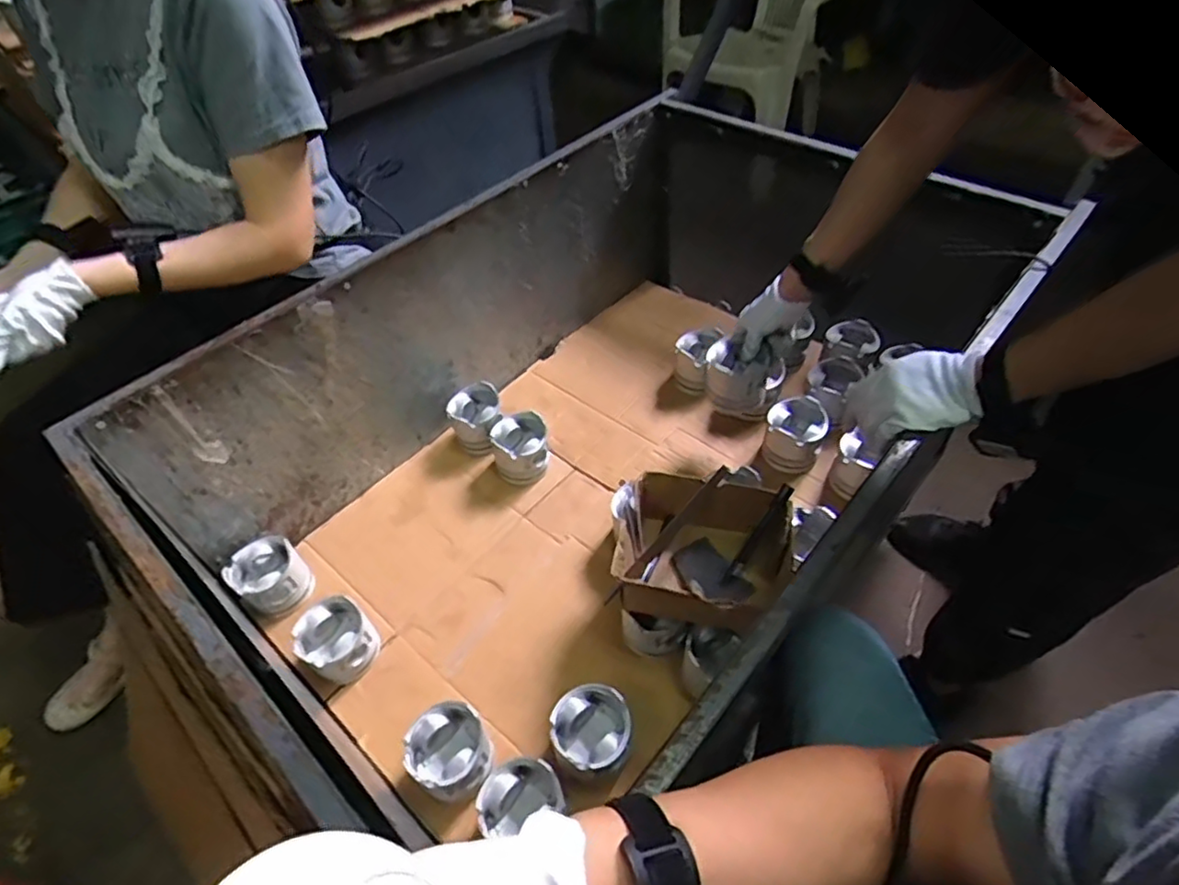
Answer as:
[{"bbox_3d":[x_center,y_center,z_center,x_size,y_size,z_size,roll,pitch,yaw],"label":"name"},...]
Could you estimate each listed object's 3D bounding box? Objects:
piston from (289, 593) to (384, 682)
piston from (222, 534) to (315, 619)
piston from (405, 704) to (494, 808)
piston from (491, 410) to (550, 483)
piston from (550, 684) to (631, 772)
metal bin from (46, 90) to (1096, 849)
[{"bbox_3d":[-0.337,0.269,0.881,0.092,0.075,0.095,-2,49,3],"label":"piston"},{"bbox_3d":[-0.466,0.198,0.957,0.095,0.077,0.090,-2,49,3],"label":"piston"},{"bbox_3d":[-0.164,0.373,0.777,0.093,0.074,0.095,-2,49,3],"label":"piston"},{"bbox_3d":[-0.115,0.011,1.092,0.092,0.075,0.087,-6,49,0],"label":"piston"},{"bbox_3d":[0.005,0.349,0.779,0.088,0.073,0.091,-2,49,3],"label":"piston"},{"bbox_3d":[0.013,-0.044,0.945,0.647,0.379,1.055,35,60,30],"label":"metal bin"}]

